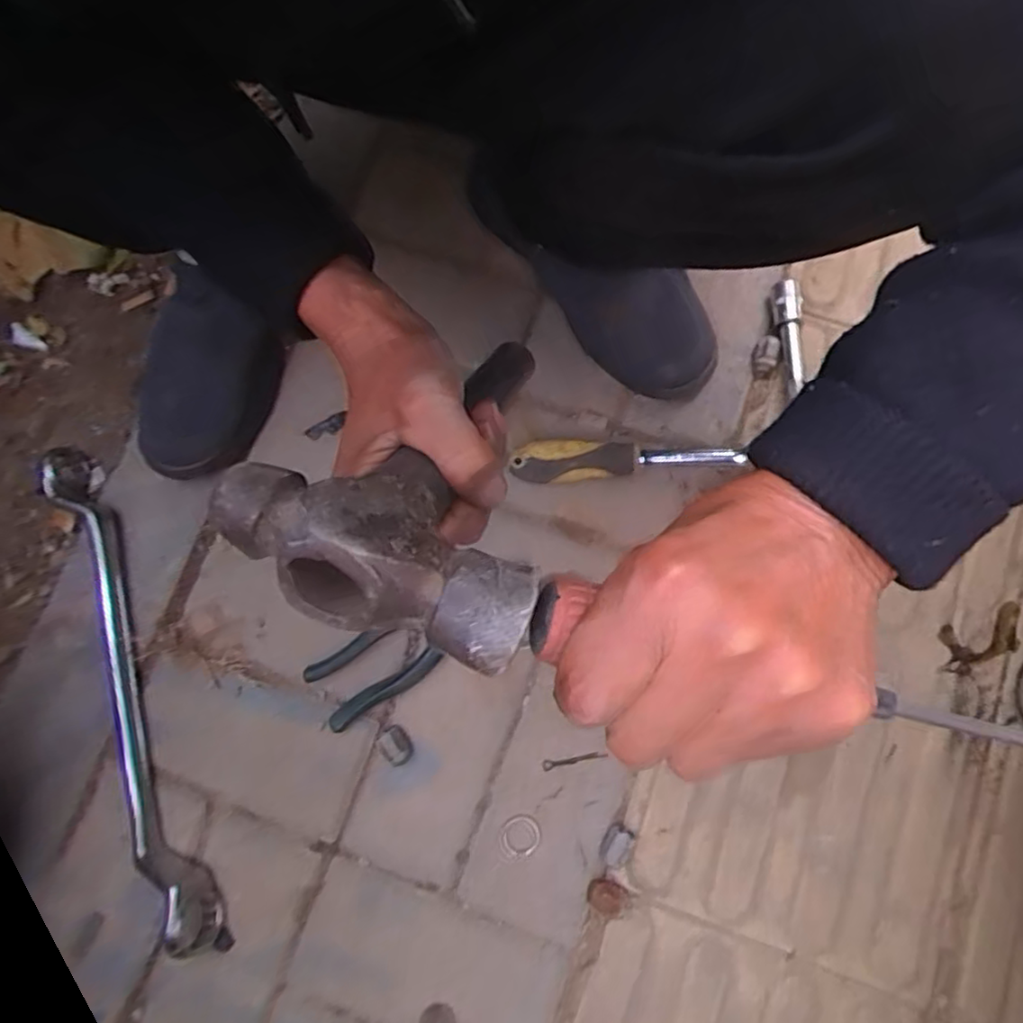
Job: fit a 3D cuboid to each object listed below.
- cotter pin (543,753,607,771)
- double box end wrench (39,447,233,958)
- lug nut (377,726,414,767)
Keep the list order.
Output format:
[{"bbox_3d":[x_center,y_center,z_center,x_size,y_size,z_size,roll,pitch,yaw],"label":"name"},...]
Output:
[{"bbox_3d":[0.050,0.198,0.515,0.051,0.004,0.008,-12,79,-1],"label":"cotter pin"},{"bbox_3d":[-0.312,0.149,0.515,0.048,0.039,0.402,-23,80,-3],"label":"double box end wrench"},{"bbox_3d":[-0.092,0.188,0.517,0.023,0.022,0.031,-27,80,-4],"label":"lug nut"}]

